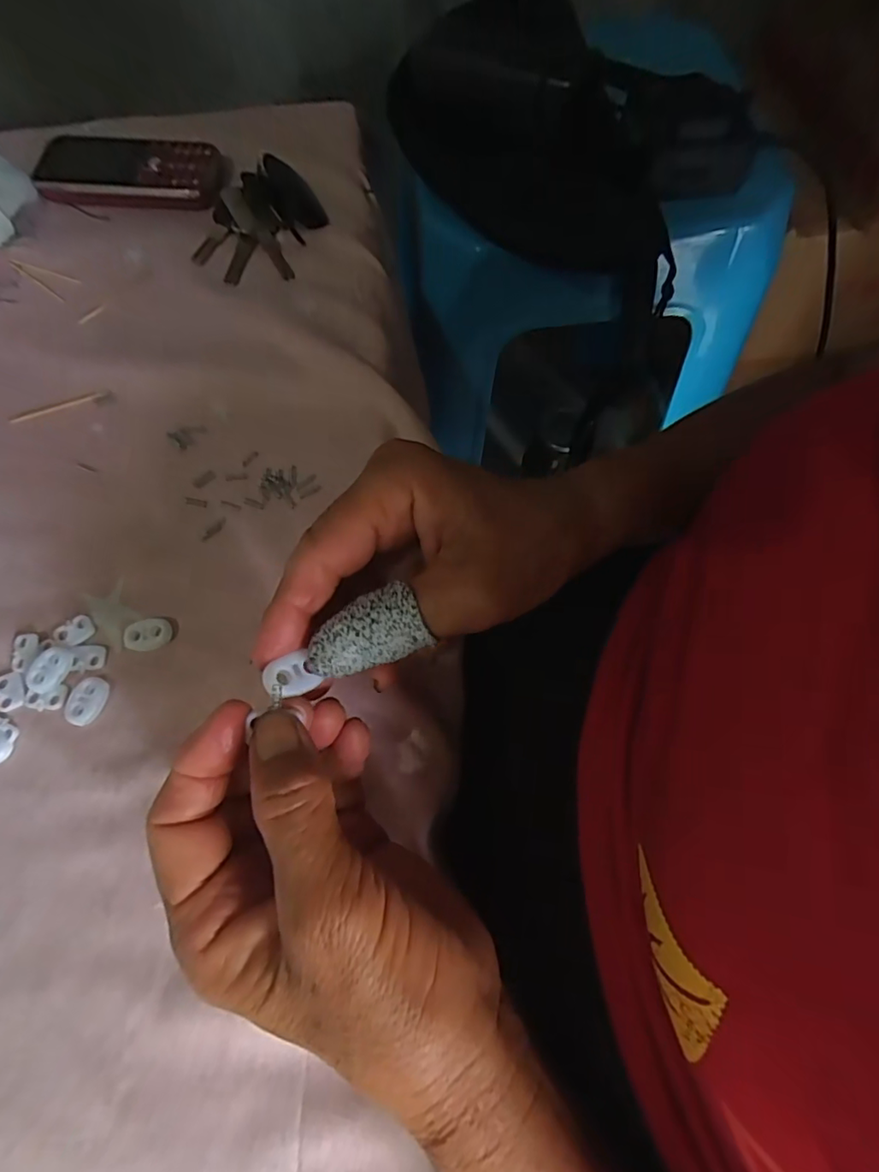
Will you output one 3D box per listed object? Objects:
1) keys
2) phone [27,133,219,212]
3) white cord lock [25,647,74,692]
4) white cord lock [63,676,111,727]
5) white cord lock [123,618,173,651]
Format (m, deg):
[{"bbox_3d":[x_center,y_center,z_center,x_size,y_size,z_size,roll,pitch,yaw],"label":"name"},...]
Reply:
[{"bbox_3d":[-0.117,-0.242,0.363,0.068,0.014,0.097,22,71,8],"label":"keys"},{"bbox_3d":[-0.214,-0.287,0.383,0.128,0.014,0.058,9,69,4],"label":"phone"},{"bbox_3d":[-0.185,0.039,0.263,0.015,0.008,0.022,27,71,10],"label":"white cord lock"},{"bbox_3d":[-0.164,0.054,0.260,0.014,0.005,0.022,14,70,5],"label":"white cord lock"},{"bbox_3d":[-0.142,0.024,0.271,0.022,0.005,0.015,-17,70,-6],"label":"white cord lock"}]

